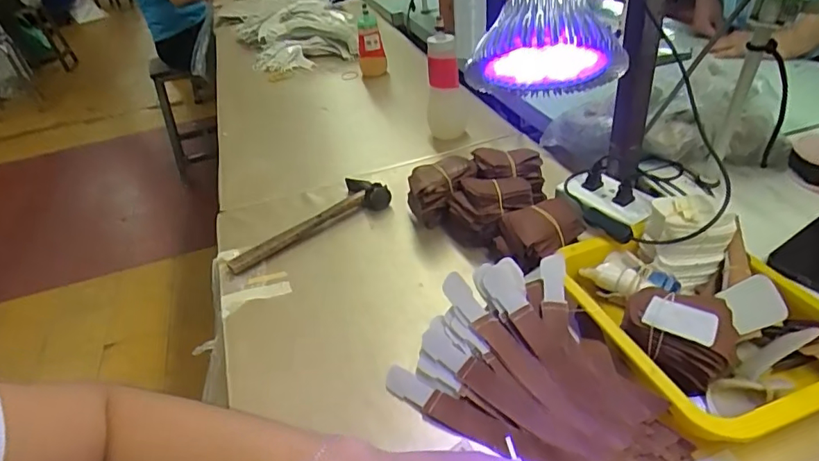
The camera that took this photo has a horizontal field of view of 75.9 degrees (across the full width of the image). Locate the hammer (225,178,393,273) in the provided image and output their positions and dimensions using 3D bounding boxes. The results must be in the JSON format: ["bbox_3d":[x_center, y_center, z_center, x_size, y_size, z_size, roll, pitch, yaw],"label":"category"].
[{"bbox_3d":[-0.148,-0.014,0.750,0.242,0.034,0.081,-28,40,-26],"label":"hammer"}]

